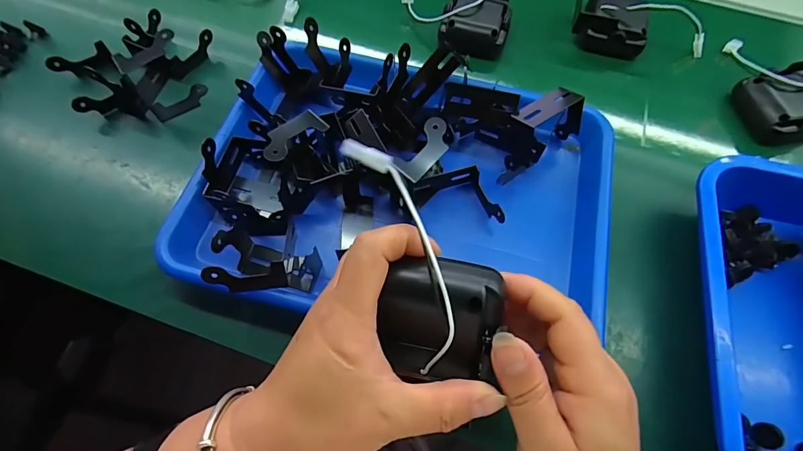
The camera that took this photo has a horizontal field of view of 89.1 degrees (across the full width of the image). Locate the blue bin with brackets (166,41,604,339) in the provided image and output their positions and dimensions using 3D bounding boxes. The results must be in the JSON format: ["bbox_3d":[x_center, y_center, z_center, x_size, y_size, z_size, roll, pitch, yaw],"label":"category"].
[{"bbox_3d":[0.003,-0.035,0.332,0.332,0.070,0.225,10,64,3],"label":"blue bin with brackets"}]

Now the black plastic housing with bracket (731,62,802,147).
[{"bbox_3d":[0.384,-0.121,0.400,0.100,0.034,0.073,-9,65,-6],"label":"black plastic housing with bracket"}]

